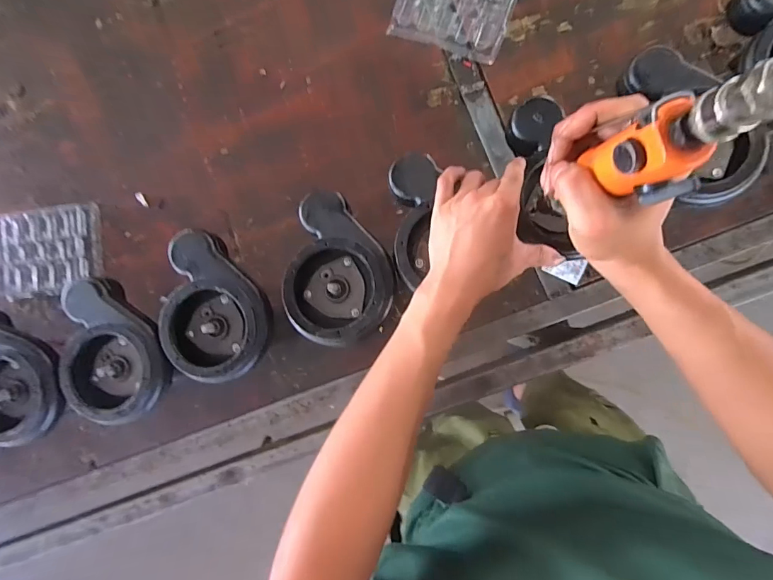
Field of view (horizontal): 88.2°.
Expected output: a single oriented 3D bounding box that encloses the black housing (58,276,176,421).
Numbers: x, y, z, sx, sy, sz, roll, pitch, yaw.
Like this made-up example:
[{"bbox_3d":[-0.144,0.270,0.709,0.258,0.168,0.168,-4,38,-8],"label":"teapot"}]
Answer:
[{"bbox_3d":[-0.319,0.077,0.454,0.151,0.033,0.120,40,92,6],"label":"black housing"}]

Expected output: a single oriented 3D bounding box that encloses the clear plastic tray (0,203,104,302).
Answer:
[{"bbox_3d":[-0.545,-0.064,0.640,0.165,0.022,0.135,-9,86,5],"label":"clear plastic tray"}]

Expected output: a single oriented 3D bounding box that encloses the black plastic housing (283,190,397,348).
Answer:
[{"bbox_3d":[-0.047,-0.023,0.432,0.111,0.034,0.159,5,88,6],"label":"black plastic housing"}]

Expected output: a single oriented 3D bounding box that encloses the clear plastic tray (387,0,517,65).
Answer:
[{"bbox_3d":[0.105,-0.438,0.602,0.169,0.023,0.148,20,89,6],"label":"clear plastic tray"}]

